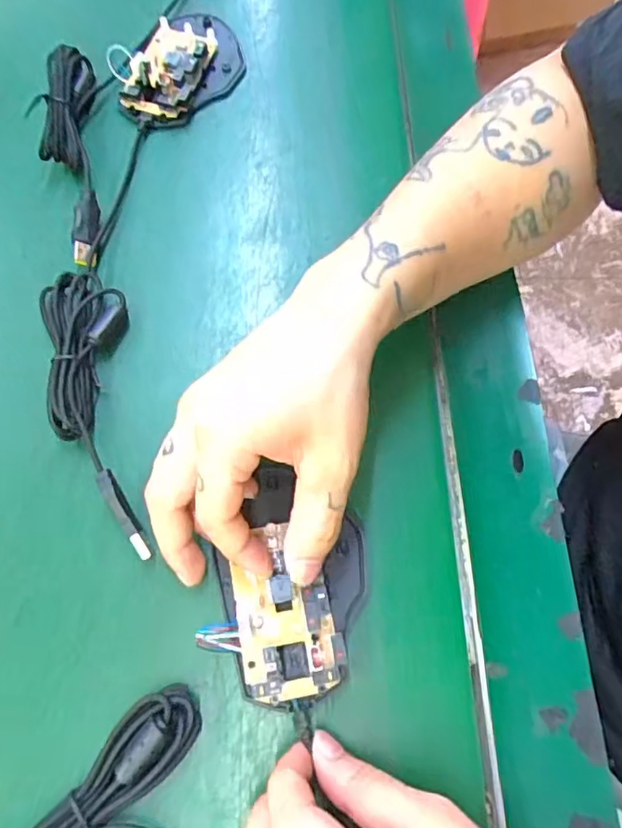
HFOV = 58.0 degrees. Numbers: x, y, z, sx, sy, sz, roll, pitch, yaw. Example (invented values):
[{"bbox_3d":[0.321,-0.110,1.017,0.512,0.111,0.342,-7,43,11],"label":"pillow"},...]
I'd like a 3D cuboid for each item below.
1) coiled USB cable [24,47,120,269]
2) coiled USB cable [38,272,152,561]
[{"bbox_3d":[-0.154,-0.177,0.358,0.042,0.018,0.172,-2,70,-1],"label":"coiled USB cable"},{"bbox_3d":[-0.114,-0.007,0.301,0.046,0.018,0.169,-16,71,-7],"label":"coiled USB cable"}]

